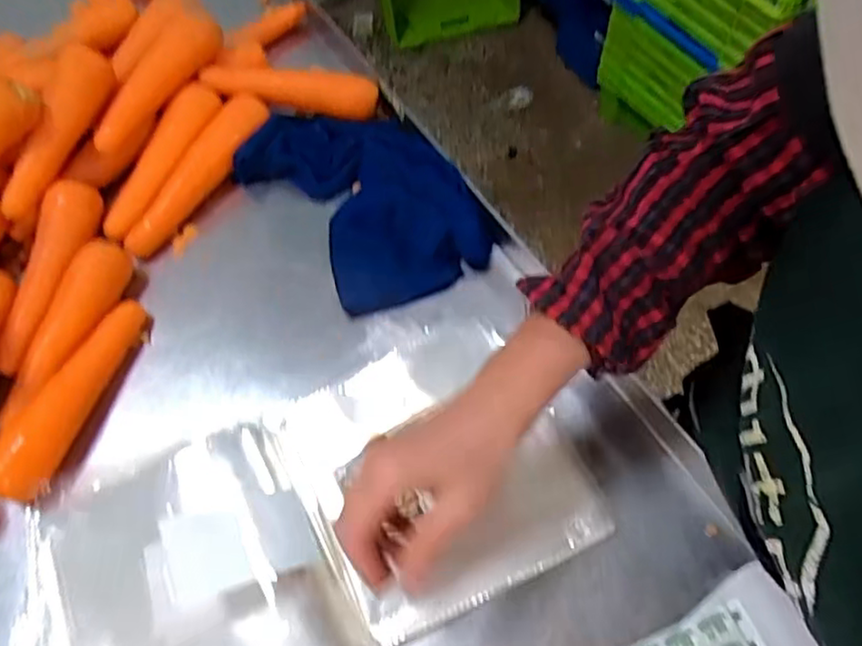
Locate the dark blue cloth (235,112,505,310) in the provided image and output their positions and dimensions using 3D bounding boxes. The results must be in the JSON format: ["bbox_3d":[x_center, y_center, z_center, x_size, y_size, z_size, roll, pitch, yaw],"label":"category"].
[{"bbox_3d":[-0.073,-0.145,0.683,0.175,0.062,0.285,-35,66,-16],"label":"dark blue cloth"}]

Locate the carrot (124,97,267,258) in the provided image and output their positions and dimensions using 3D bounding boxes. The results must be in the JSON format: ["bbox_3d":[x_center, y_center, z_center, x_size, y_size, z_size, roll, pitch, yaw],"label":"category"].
[{"bbox_3d":[-0.249,-0.161,0.716,0.046,0.048,0.214,24,64,14],"label":"carrot"}]

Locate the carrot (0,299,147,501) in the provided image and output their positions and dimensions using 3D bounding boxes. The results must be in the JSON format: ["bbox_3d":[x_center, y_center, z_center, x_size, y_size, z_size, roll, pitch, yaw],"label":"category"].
[{"bbox_3d":[-0.321,0.064,0.595,0.043,0.045,0.197,17,63,10],"label":"carrot"}]

